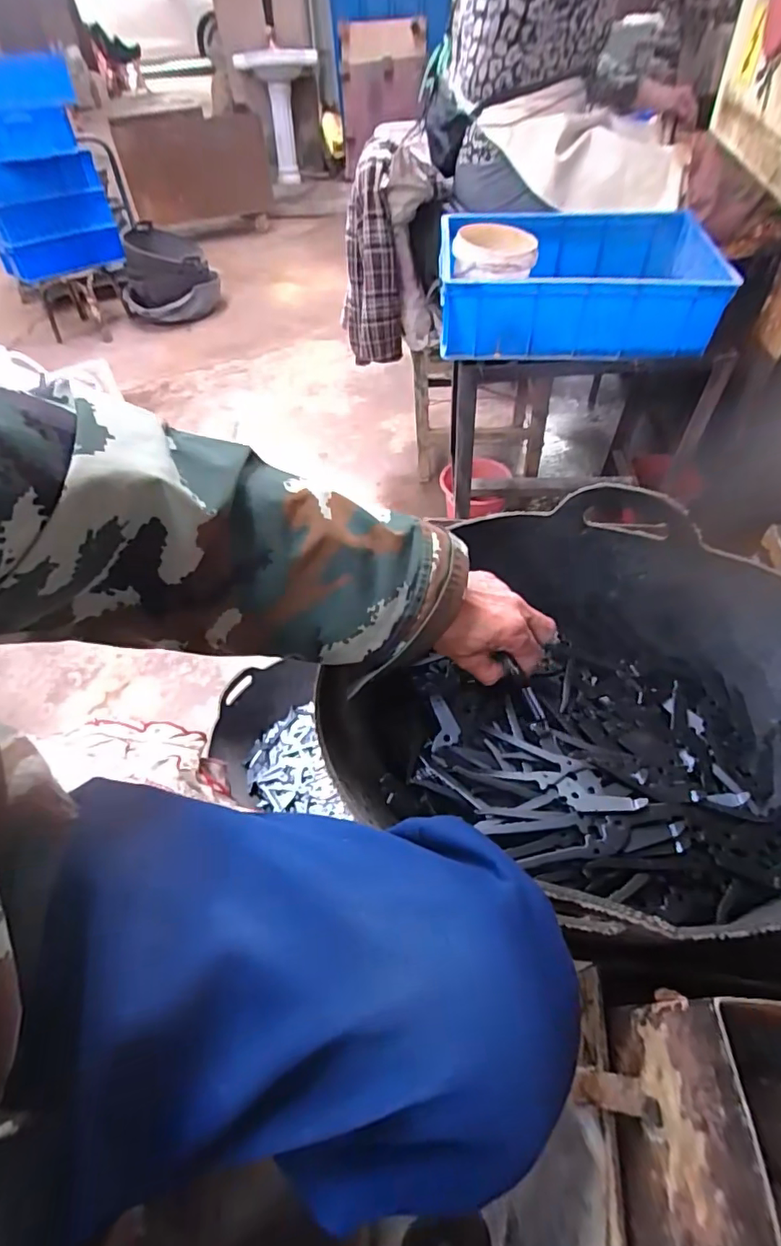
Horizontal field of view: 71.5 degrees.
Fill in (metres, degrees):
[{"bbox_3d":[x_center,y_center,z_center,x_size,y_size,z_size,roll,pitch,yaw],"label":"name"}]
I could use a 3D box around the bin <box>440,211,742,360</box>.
[{"bbox_3d":[0.360,-0.672,1.076,0.511,0.159,0.337,1,52,5],"label":"bin"}]

